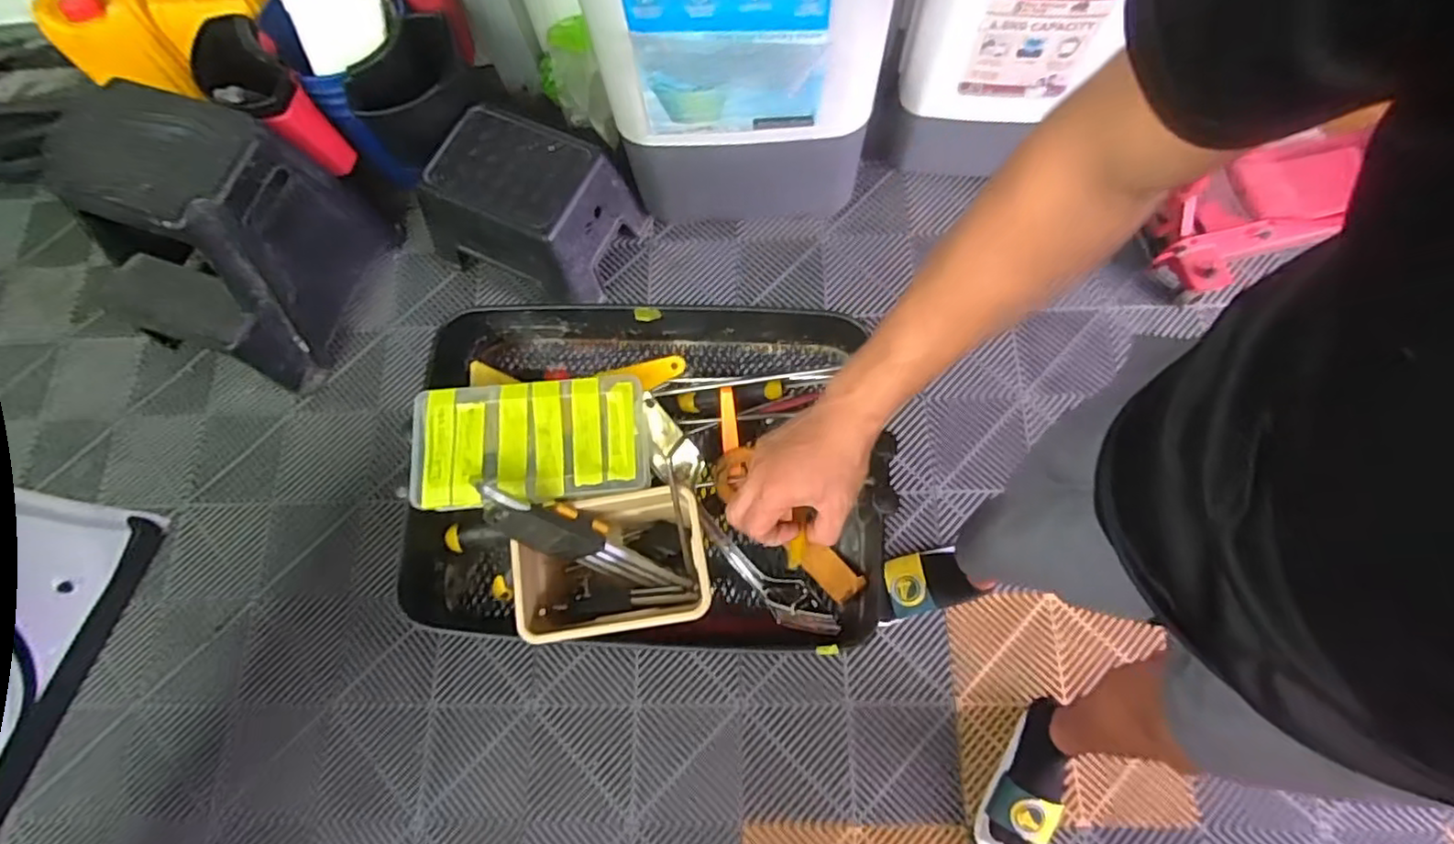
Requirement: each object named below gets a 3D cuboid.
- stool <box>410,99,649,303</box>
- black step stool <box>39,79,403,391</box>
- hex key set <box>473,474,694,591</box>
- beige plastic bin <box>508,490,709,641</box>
[{"bbox_3d":[-0.416,-0.446,1.401,0.378,0.231,0.274,21,75,10],"label":"stool"},{"bbox_3d":[-1.022,-0.377,1.322,0.395,0.400,0.437,16,74,8],"label":"black step stool"},{"bbox_3d":[-0.131,0.102,0.575,0.190,0.042,0.043,32,73,-28],"label":"hex key set"},{"bbox_3d":[-0.099,0.132,0.596,0.162,0.092,0.112,-10,72,1],"label":"beige plastic bin"}]

